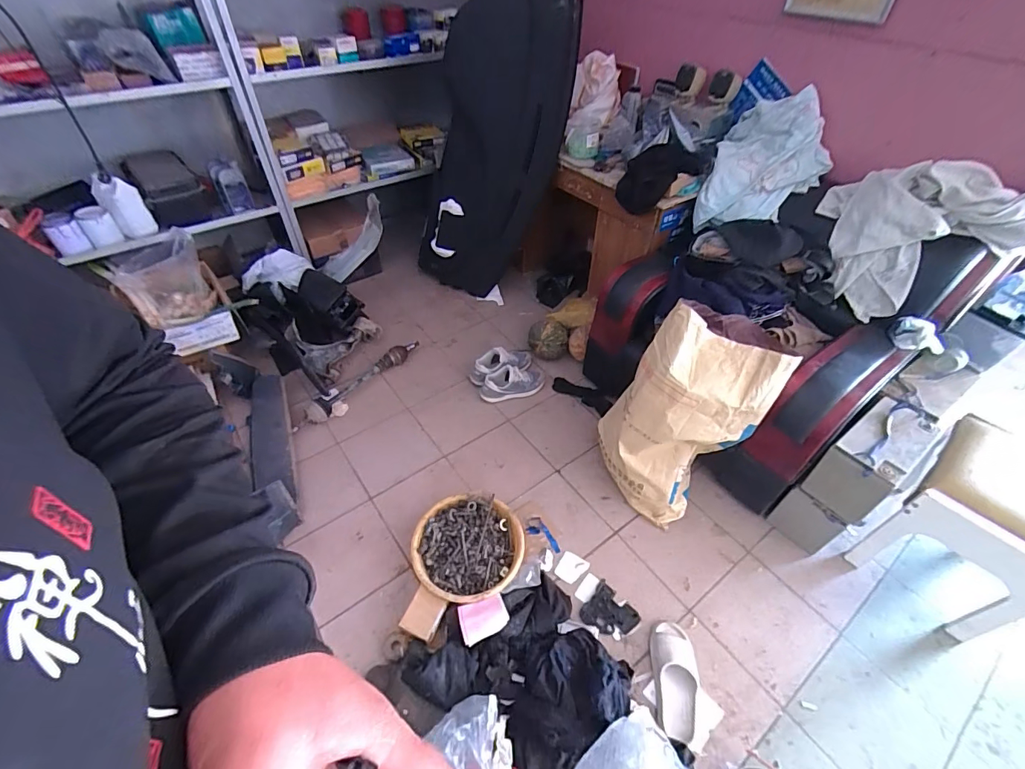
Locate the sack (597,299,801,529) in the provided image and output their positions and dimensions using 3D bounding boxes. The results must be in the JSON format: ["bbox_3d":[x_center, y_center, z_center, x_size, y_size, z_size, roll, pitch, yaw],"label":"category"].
[{"bbox_3d":[0.517,0.092,1.446,0.341,0.621,0.377,-25,51,-22],"label":"sack"}]

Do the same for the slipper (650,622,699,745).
[{"bbox_3d":[0.436,0.779,1.212,0.113,0.067,0.272,3,46,3],"label":"slipper"}]

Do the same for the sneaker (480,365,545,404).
[{"bbox_3d":[0.001,-0.007,1.933,0.282,0.098,0.119,-11,47,-10],"label":"sneaker"}]

